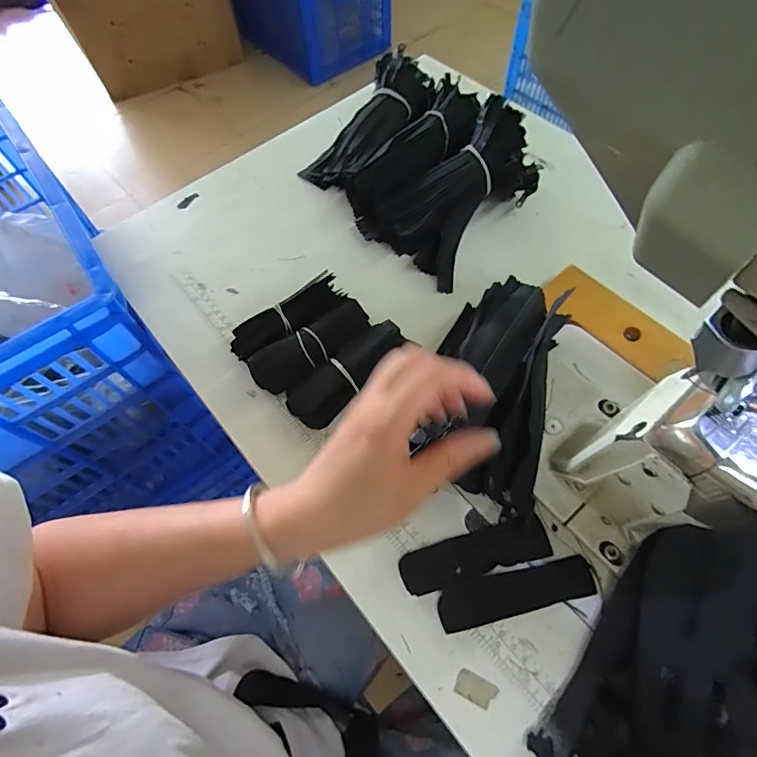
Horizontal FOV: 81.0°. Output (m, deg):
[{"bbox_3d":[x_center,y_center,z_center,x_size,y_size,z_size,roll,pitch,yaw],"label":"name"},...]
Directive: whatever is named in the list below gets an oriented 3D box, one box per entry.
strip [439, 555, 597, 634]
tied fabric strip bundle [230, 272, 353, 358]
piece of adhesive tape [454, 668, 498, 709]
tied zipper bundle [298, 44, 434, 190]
[{"bbox_3d":[0.100,0.156,0.324,0.112,0.007,0.030,-14,63,-4],"label":"strip"},{"bbox_3d":[-0.086,-0.054,0.429,0.115,0.034,0.043,-30,65,-11],"label":"tied fabric strip bundle"},{"bbox_3d":[0.066,0.211,0.301,0.027,0.004,0.016,23,66,15],"label":"piece of adhesive tape"},{"bbox_3d":[-0.009,-0.307,0.537,0.090,0.040,0.184,34,82,19],"label":"tied zipper bundle"}]

